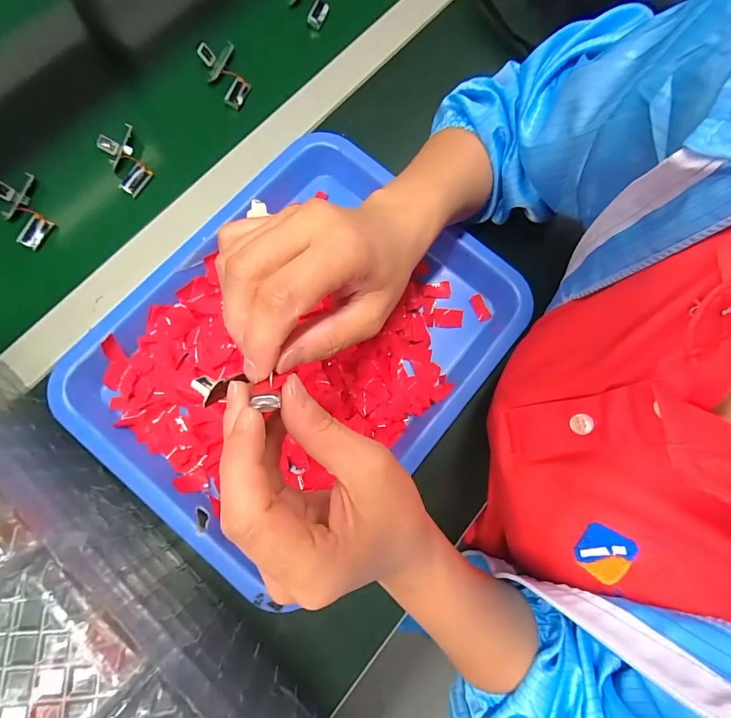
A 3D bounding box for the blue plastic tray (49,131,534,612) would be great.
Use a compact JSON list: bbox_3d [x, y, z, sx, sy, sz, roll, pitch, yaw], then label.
[{"bbox_3d":[-0.054,-0.017,0.331,0.268,0.036,0.331,43,79,8],"label":"blue plastic tray"}]

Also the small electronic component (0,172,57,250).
[{"bbox_3d":[-0.309,-0.133,0.362,0.034,0.015,0.075,-28,79,-8],"label":"small electronic component"}]

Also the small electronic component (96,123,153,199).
[{"bbox_3d":[-0.227,-0.191,0.379,0.034,0.015,0.070,-31,79,-9],"label":"small electronic component"}]

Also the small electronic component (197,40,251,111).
[{"bbox_3d":[-0.141,-0.287,0.401,0.035,0.021,0.069,-22,78,-7],"label":"small electronic component"}]

